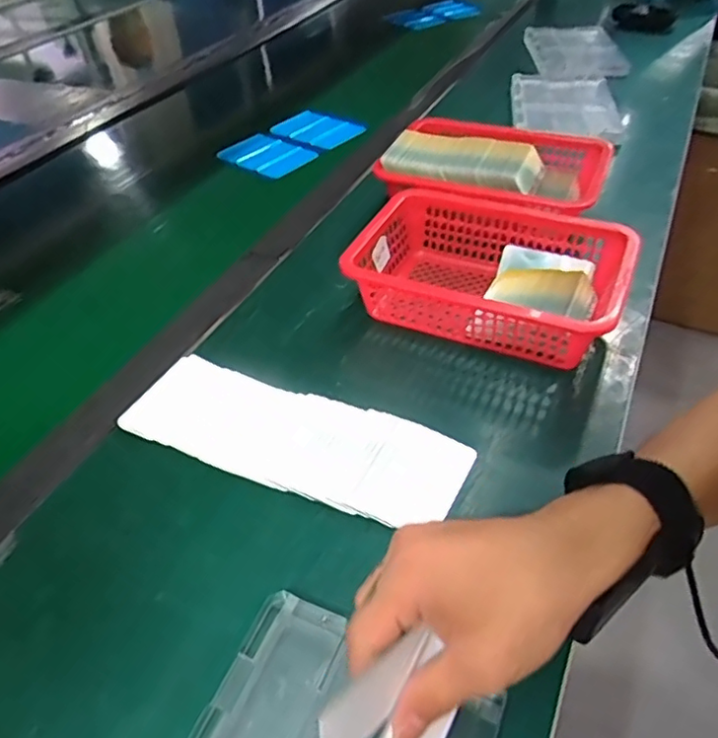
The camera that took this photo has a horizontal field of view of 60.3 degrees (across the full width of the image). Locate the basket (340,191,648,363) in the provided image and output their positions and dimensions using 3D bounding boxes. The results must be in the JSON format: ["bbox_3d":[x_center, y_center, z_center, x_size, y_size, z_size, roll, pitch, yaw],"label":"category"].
[{"bbox_3d":[0.113,-0.081,0.542,0.219,0.065,0.168,18,46,21],"label":"basket"}]

